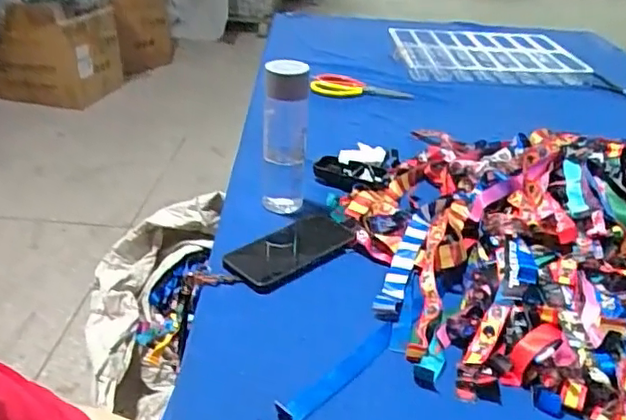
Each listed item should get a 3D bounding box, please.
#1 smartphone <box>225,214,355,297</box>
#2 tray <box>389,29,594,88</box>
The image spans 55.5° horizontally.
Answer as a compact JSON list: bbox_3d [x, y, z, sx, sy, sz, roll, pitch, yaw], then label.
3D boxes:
[{"bbox_3d":[-0.030,0.048,0.732,0.089,0.010,0.168,27,38,33],"label":"smartphone"},{"bbox_3d":[0.425,-0.391,1.492,0.440,0.045,0.361,4,31,0],"label":"tray"}]

